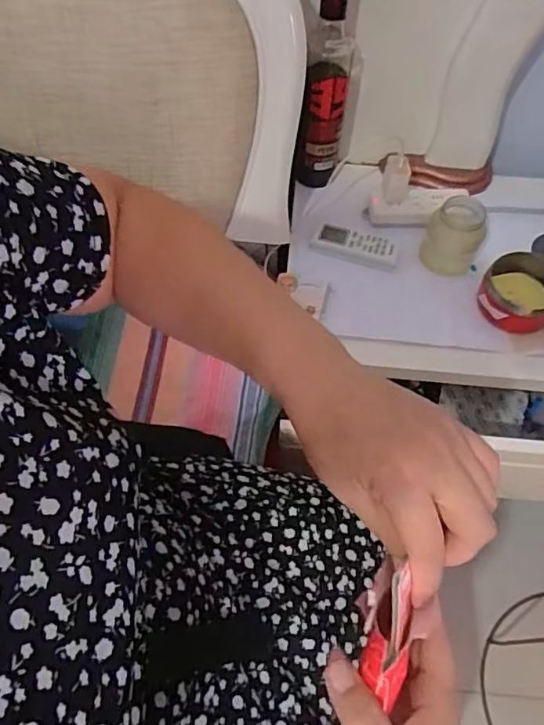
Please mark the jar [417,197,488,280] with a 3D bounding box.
[{"bbox_3d":[0.243,-0.166,0.744,0.072,0.091,0.062,16,61,8],"label":"jar"}]

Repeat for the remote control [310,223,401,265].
[{"bbox_3d":[0.115,-0.166,0.768,0.118,0.019,0.041,12,60,6],"label":"remote control"}]

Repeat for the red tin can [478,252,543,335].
[{"bbox_3d":[0.320,-0.089,0.715,0.093,0.051,0.092,0,60,-1],"label":"red tin can"}]

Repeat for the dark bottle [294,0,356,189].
[{"bbox_3d":[0.073,-0.367,0.732,0.060,0.280,0.072,11,60,5],"label":"dark bottle"}]

